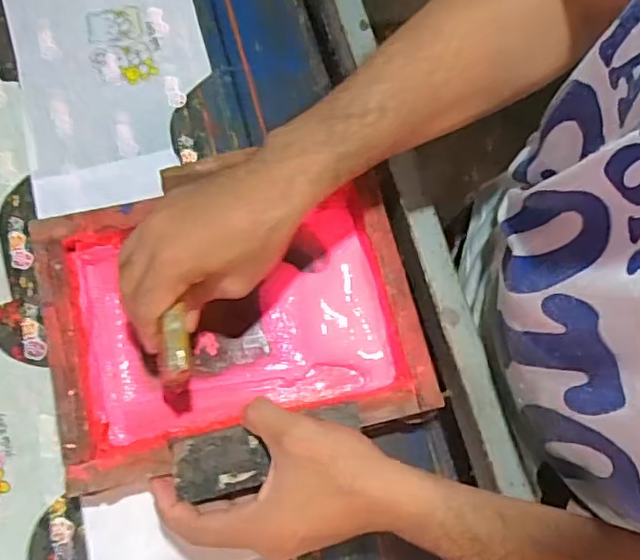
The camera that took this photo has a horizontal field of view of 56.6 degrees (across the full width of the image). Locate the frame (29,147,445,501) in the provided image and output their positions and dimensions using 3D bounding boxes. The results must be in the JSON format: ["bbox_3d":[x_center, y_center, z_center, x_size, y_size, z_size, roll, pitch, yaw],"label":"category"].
[{"bbox_3d":[-0.062,0.029,0.451,0.267,0.062,0.223,-15,76,-4],"label":"frame"}]

